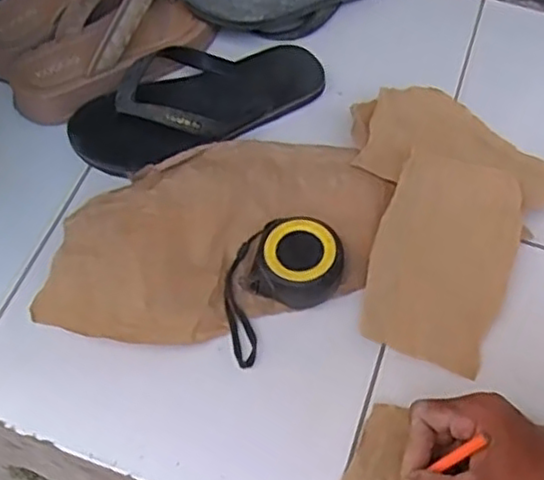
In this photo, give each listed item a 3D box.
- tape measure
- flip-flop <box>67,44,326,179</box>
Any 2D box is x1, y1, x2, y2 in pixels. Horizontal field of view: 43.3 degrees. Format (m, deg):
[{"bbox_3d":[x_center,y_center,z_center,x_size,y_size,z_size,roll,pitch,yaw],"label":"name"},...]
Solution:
[{"bbox_3d":[0.001,0.028,0.559,0.122,0.043,0.084,-34,66,-20],"label":"tape measure"},{"bbox_3d":[-0.067,-0.135,0.648,0.243,0.058,0.107,-19,62,-13],"label":"flip-flop"}]

